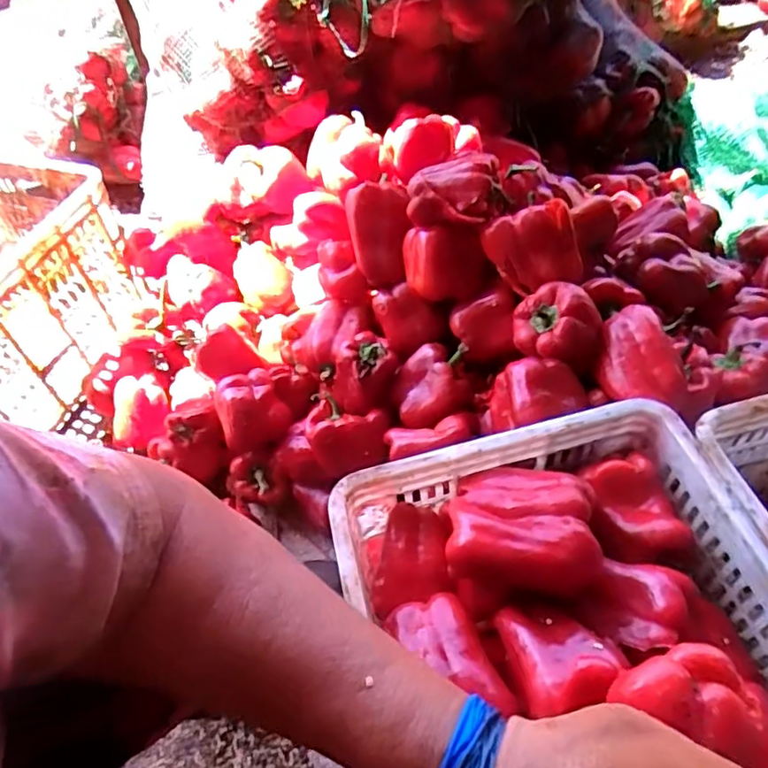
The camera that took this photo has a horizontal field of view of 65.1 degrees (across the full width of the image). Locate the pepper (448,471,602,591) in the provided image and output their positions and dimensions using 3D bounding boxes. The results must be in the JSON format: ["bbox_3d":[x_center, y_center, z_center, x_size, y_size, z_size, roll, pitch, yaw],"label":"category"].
[{"bbox_3d":[0.126,0.128,0.556,0.132,0.069,0.124,0,51,7],"label":"pepper"}]

